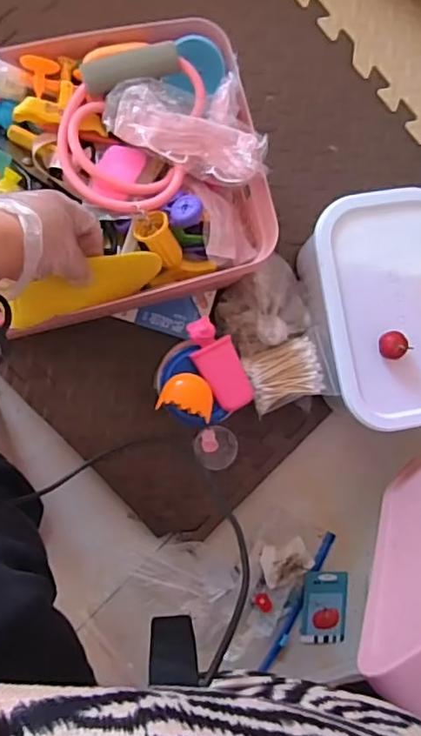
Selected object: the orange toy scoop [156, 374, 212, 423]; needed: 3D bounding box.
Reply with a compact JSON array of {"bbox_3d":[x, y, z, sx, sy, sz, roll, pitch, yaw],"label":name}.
[{"bbox_3d":[-0.022,0.026,0.565,0.053,0.014,0.040,18,86,-9],"label":"orange toy scoop"}]

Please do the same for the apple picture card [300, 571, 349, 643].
[{"bbox_3d":[0.147,0.309,0.740,0.058,0.009,0.088,5,85,-2],"label":"apple picture card"}]

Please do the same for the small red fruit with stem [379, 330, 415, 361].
[{"bbox_3d":[0.196,-0.025,0.607,0.028,0.022,0.029,0,89,-10],"label":"small red fruit with stem"}]

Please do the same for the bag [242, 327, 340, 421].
[{"bbox_3d":[0.086,0.006,0.624,0.087,0.026,0.072,-17,91,-10],"label":"bag"}]

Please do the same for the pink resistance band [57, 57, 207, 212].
[{"bbox_3d":[-0.081,-0.234,0.563,0.127,0.026,0.161,17,86,-9],"label":"pink resistance band"}]

